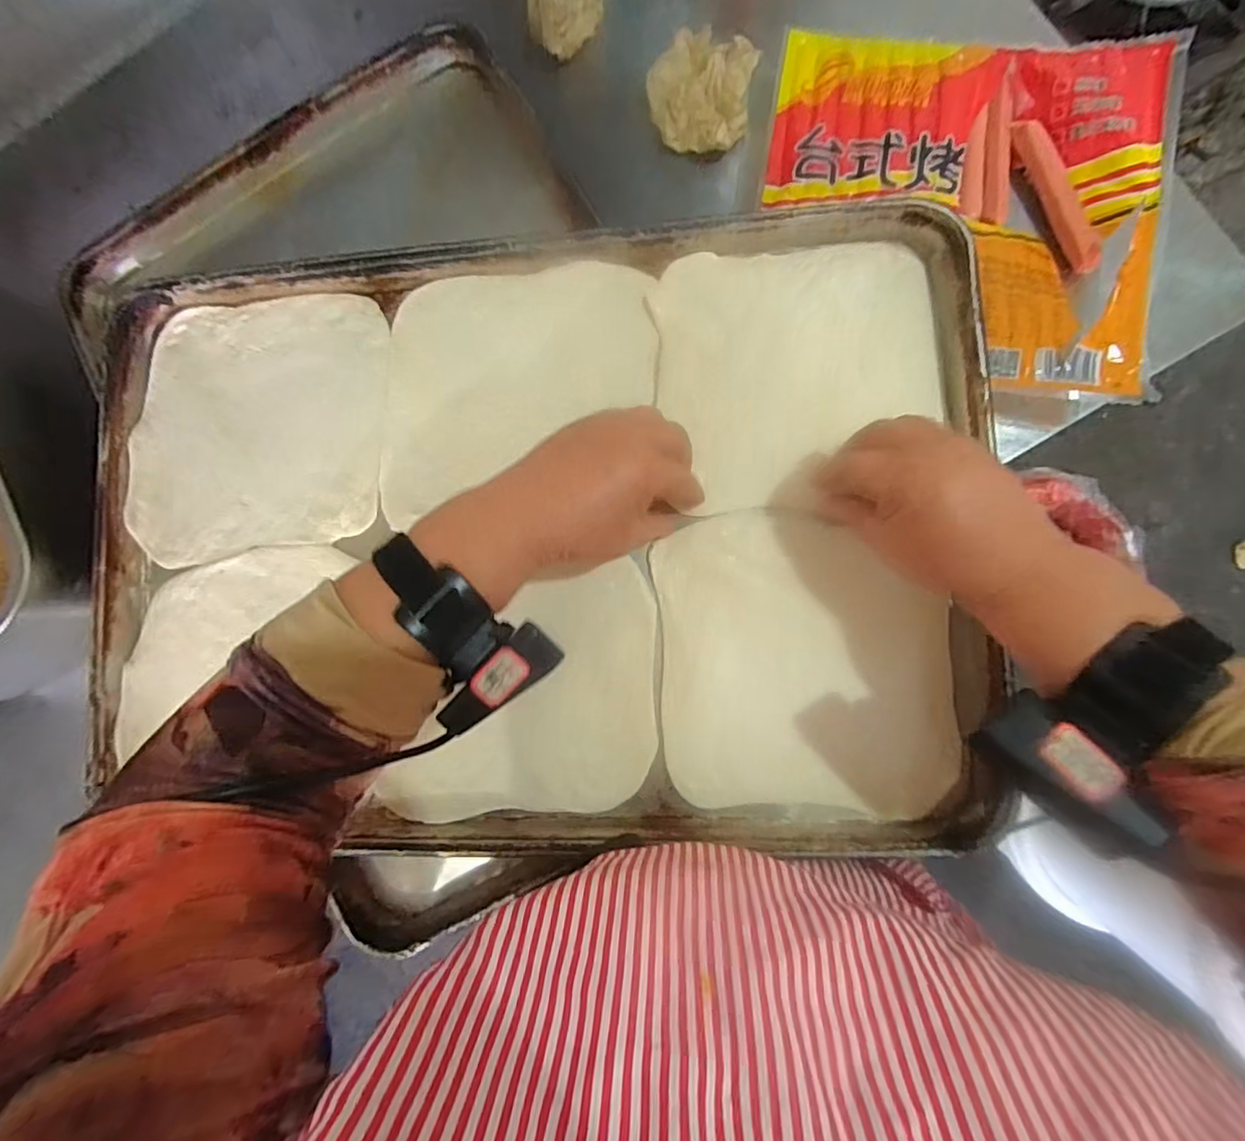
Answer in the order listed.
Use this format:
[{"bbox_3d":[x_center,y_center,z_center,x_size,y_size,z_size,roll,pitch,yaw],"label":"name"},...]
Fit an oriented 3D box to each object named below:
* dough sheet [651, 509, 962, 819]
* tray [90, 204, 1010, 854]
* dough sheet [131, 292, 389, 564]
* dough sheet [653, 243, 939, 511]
[{"bbox_3d":[0.114,0.056,0.365,0.175,0.010,0.186,-5,85,7],"label":"dough sheet"},{"bbox_3d":[-0.076,-0.024,0.391,0.595,0.031,0.391,-2,85,7],"label":"tray"},{"bbox_3d":[-0.268,-0.106,0.422,0.193,0.007,0.190,-2,85,7],"label":"dough sheet"},{"bbox_3d":[0.115,-0.129,0.381,0.177,0.011,0.173,-1,85,7],"label":"dough sheet"}]

